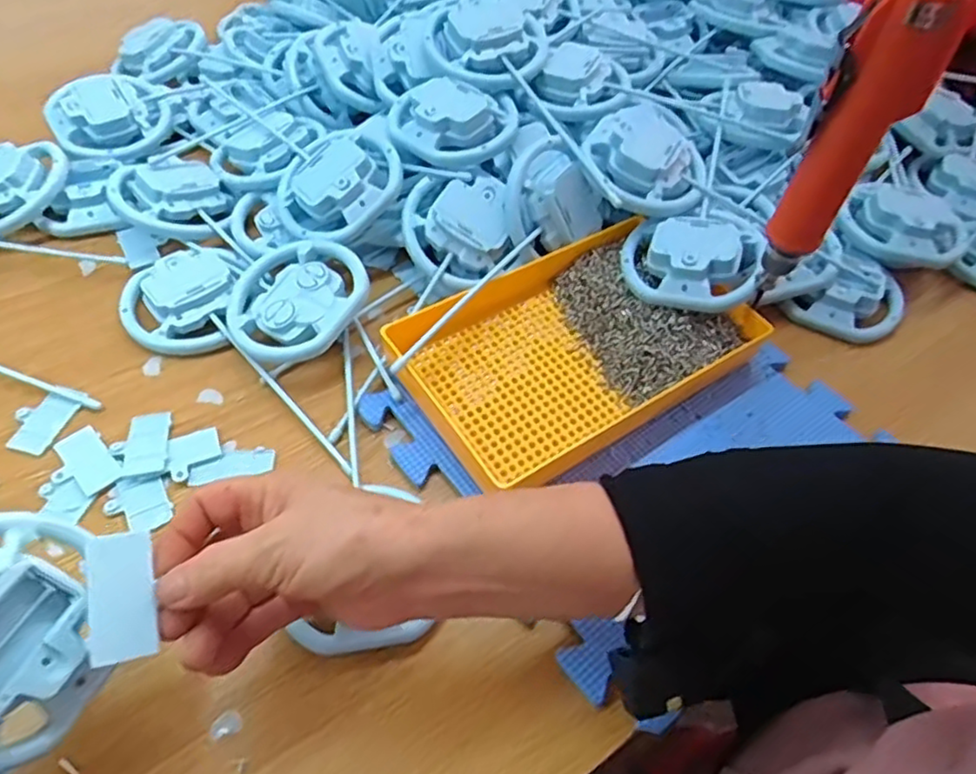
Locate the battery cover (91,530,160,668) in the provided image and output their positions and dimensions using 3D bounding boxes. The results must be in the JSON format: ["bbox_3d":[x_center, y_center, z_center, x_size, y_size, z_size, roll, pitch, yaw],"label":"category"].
[{"bbox_3d":[-0.155,0.088,0.281,0.024,0.004,0.051,-2,72,-34],"label":"battery cover"}]

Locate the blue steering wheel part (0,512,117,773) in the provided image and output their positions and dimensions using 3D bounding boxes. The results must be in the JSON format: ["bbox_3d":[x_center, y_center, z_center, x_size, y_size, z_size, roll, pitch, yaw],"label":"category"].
[{"bbox_3d":[-0.207,0.100,0.282,0.096,0.020,0.091,12,66,-27],"label":"blue steering wheel part"}]

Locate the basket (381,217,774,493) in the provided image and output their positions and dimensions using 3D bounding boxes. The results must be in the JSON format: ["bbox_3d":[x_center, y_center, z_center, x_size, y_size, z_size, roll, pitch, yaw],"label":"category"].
[{"bbox_3d":[0.063,-0.032,0.476,0.235,0.044,0.158,-28,60,-24],"label":"basket"}]

